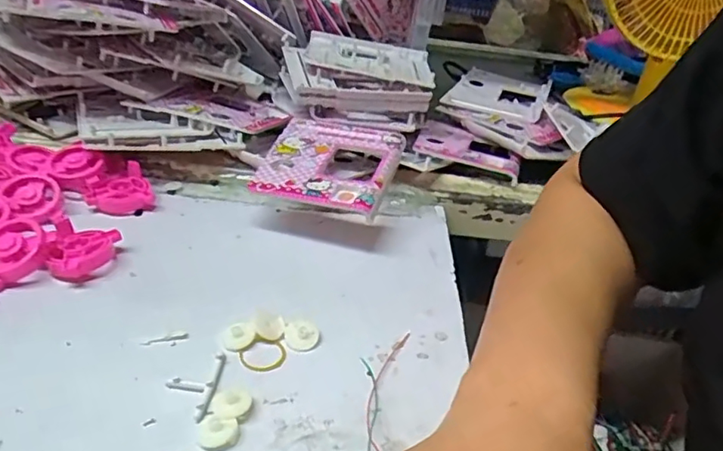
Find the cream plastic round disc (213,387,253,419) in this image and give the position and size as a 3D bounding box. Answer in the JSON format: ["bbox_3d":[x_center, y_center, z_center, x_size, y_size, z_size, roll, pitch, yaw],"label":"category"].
[{"bbox_3d":[-0.076,0.104,0.336,0.023,0.007,0.023,4,32,-3],"label":"cream plastic round disc"}]

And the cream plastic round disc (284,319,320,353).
[{"bbox_3d":[-0.041,0.075,0.390,0.023,0.005,0.025,4,32,-3],"label":"cream plastic round disc"}]

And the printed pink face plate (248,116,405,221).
[{"bbox_3d":[-0.028,-0.061,0.521,0.118,0.017,0.141,12,32,9],"label":"printed pink face plate"}]

